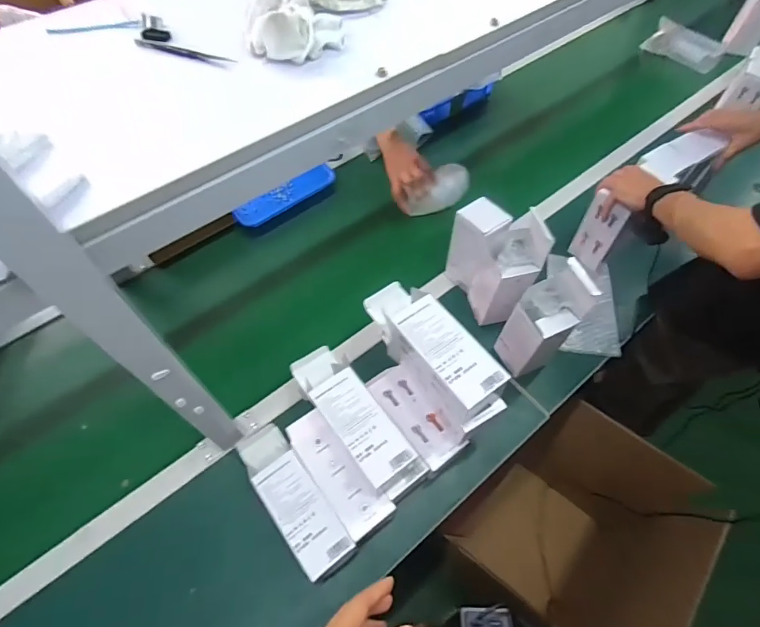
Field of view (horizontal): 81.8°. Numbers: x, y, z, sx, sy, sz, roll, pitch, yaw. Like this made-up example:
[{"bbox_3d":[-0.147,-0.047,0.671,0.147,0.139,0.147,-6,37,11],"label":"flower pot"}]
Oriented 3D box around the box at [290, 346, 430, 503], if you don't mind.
[{"bbox_3d":[-0.042,0.152,0.655,0.076,0.087,0.252,-37,65,-19],"label":"box"}]

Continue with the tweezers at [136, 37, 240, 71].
[{"bbox_3d":[-0.221,-0.296,0.495,0.133,0.004,0.020,20,61,13],"label":"tweezers"}]

